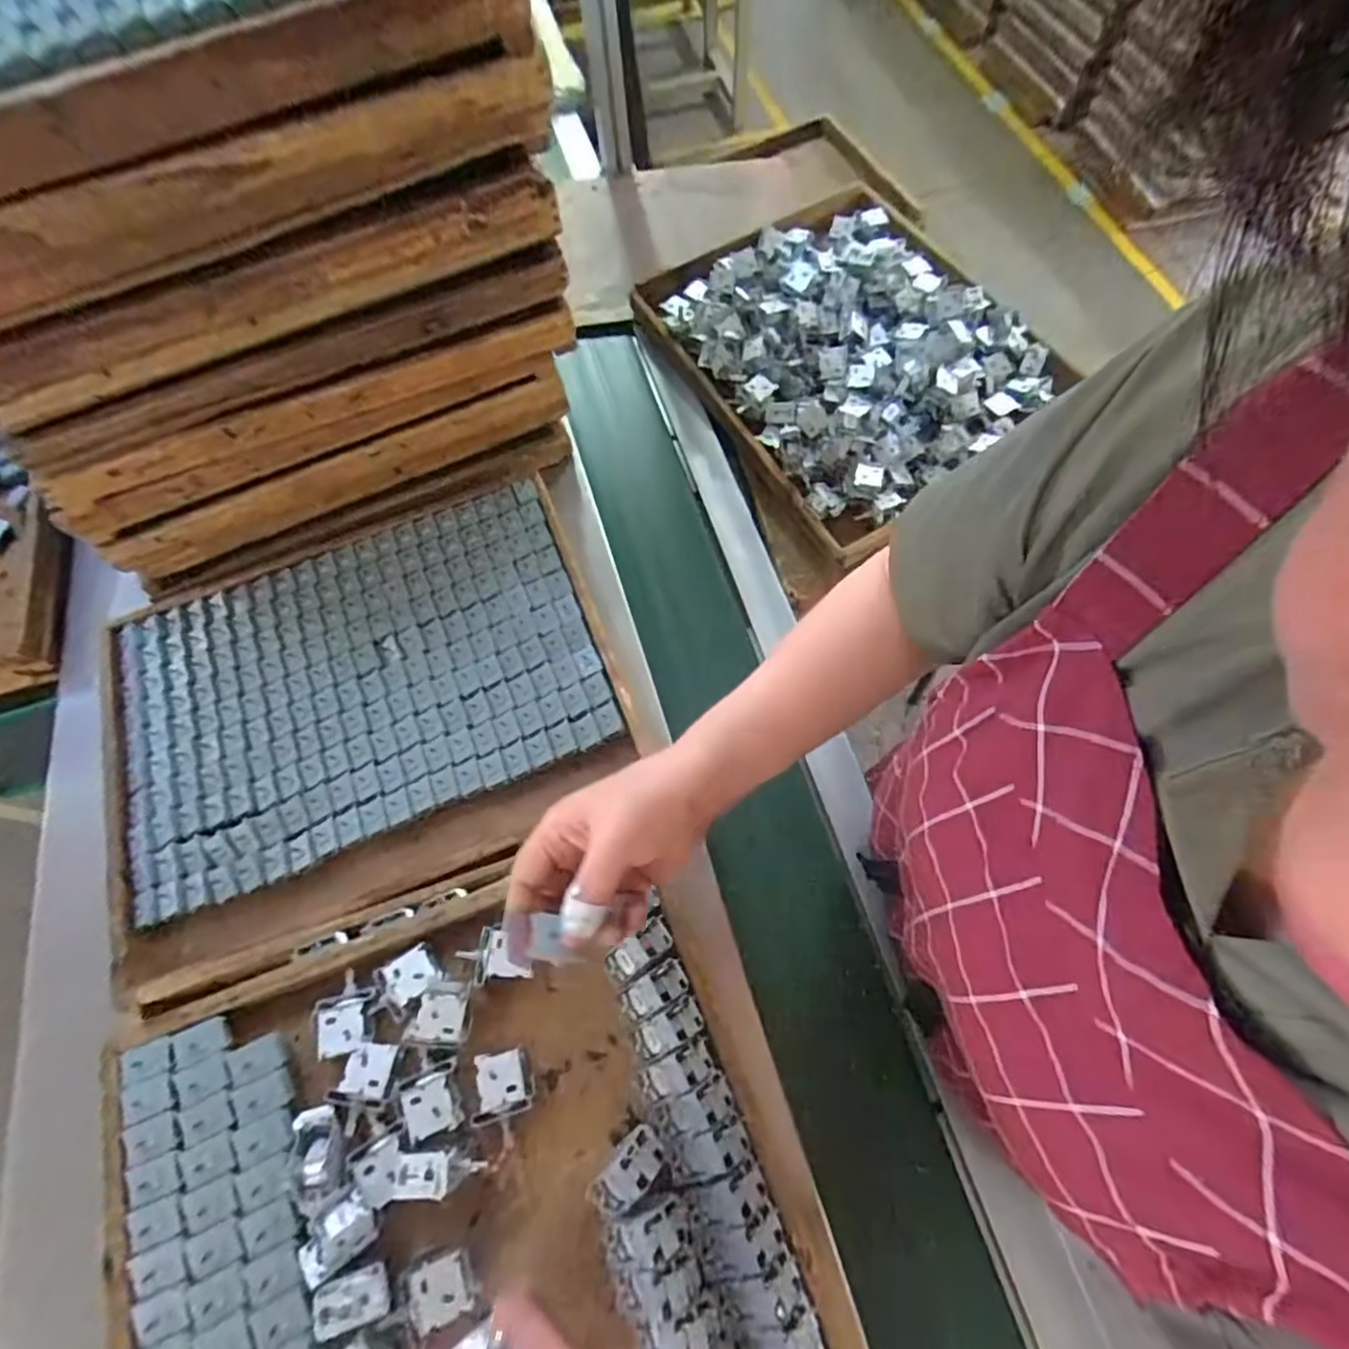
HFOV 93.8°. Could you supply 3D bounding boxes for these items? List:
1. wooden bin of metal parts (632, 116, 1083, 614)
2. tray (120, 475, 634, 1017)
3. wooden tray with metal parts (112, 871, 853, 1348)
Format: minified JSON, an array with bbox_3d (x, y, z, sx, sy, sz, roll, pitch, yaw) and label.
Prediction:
[{"bbox_3d":[0.216,-0.392,0.775,0.400,0.127,0.479,-25,68,-10],"label":"wooden bin of metal parts"},{"bbox_3d":[-0.306,0.019,0.625,0.467,0.052,0.392,-22,68,-9],"label":"tray"},{"bbox_3d":[-0.107,0.399,0.376,0.382,0.073,0.504,-20,67,-8],"label":"wooden tray with metal parts"}]

